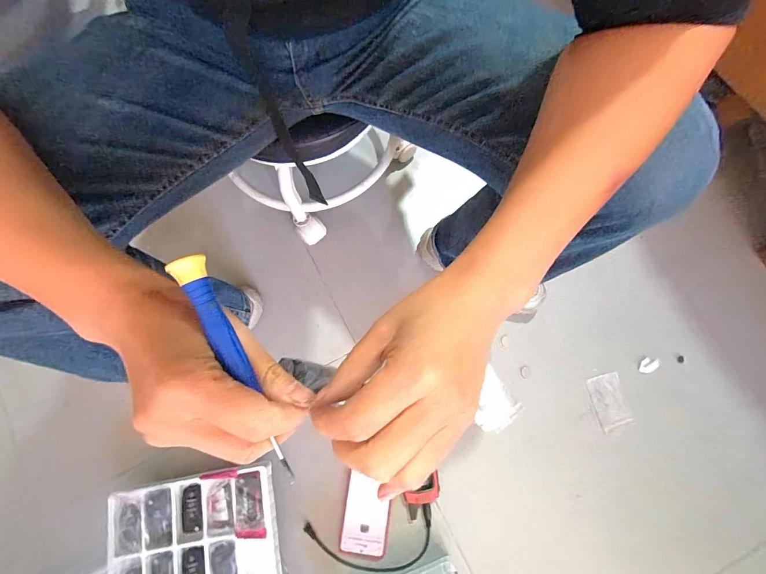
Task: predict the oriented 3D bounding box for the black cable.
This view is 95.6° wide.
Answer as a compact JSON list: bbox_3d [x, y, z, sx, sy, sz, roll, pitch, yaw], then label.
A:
[{"bbox_3d":[-0.019,0.421,0.568,0.210,0.015,0.090,-9,78,-3],"label":"black cable"}]

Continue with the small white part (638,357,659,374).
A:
[{"bbox_3d":[0.483,0.143,0.634,0.019,0.020,0.033,34,79,7],"label":"small white part"}]

